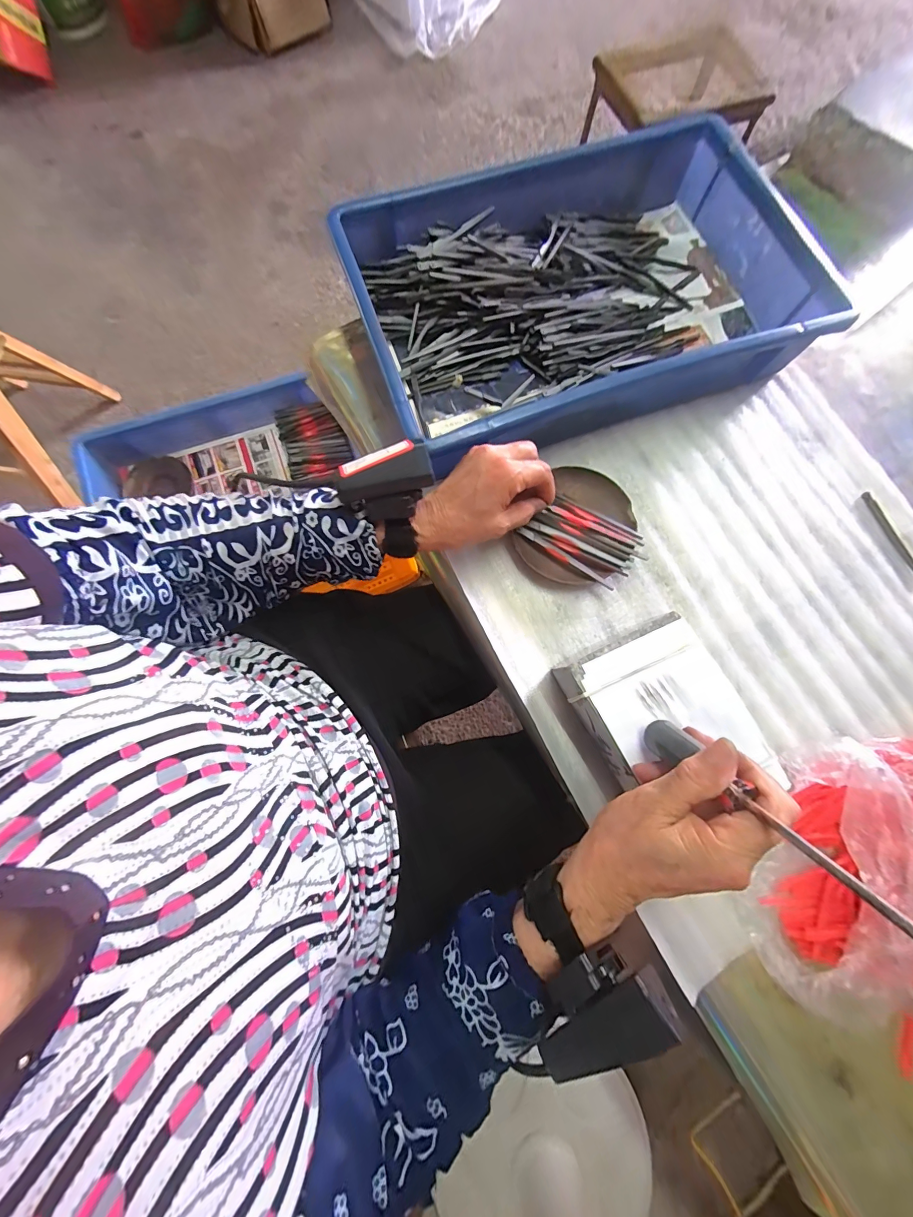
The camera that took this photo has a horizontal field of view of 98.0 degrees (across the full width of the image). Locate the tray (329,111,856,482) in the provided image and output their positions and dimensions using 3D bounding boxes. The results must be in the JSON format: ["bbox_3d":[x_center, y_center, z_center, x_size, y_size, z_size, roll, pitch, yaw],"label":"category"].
[{"bbox_3d":[0.129,-0.314,0.400,0.403,0.075,0.274,-20,79,-6],"label":"tray"}]

